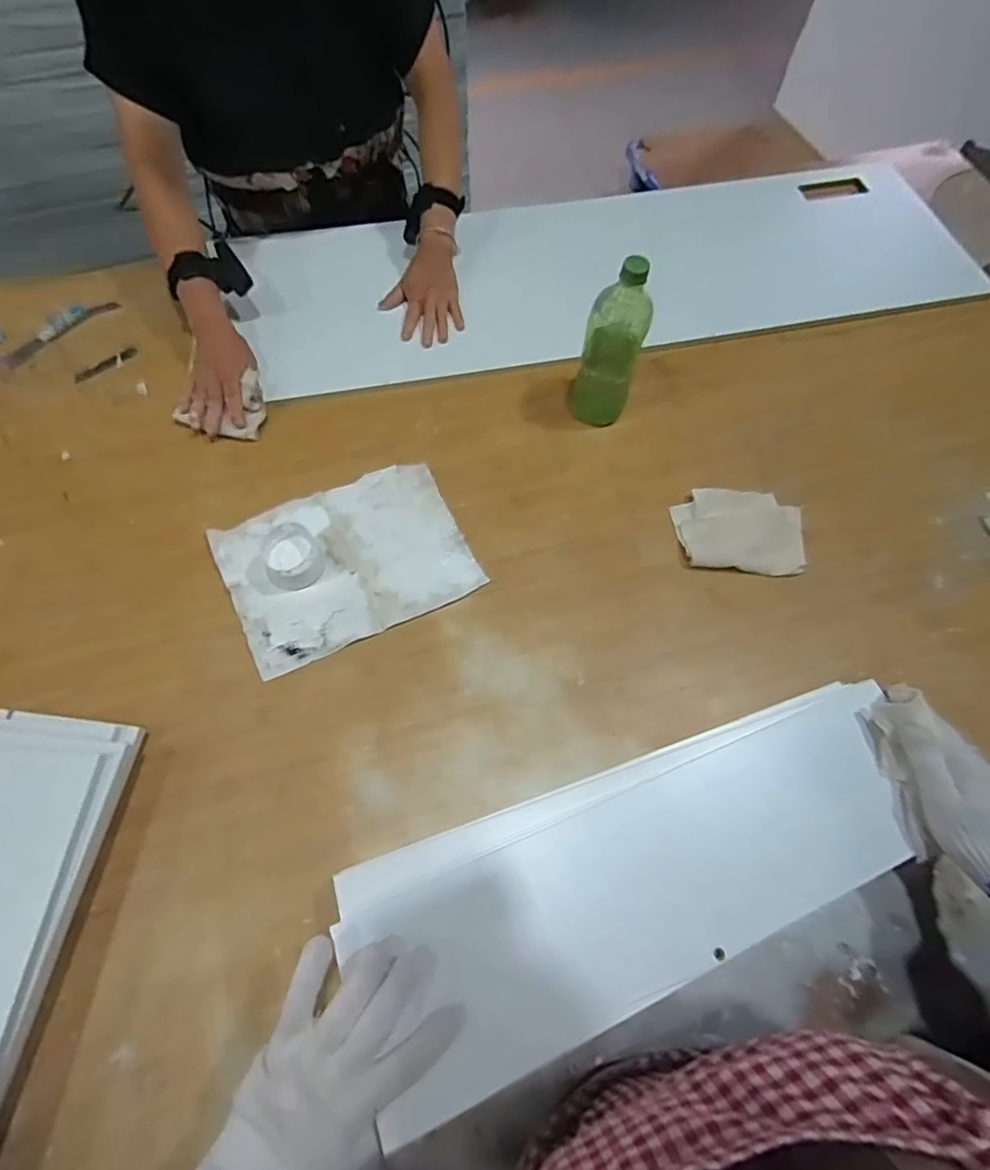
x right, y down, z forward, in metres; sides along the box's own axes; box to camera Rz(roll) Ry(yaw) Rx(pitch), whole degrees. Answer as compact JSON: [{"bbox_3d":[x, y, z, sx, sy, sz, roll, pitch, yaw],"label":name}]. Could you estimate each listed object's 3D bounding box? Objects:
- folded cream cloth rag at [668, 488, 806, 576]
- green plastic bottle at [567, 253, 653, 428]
[{"bbox_3d":[0.302,-0.069,0.695,0.149,0.022,0.115,3,63,-2],"label":"folded cream cloth rag"},{"bbox_3d":[0.146,-0.294,0.707,0.073,0.208,0.062,12,63,3],"label":"green plastic bottle"}]

